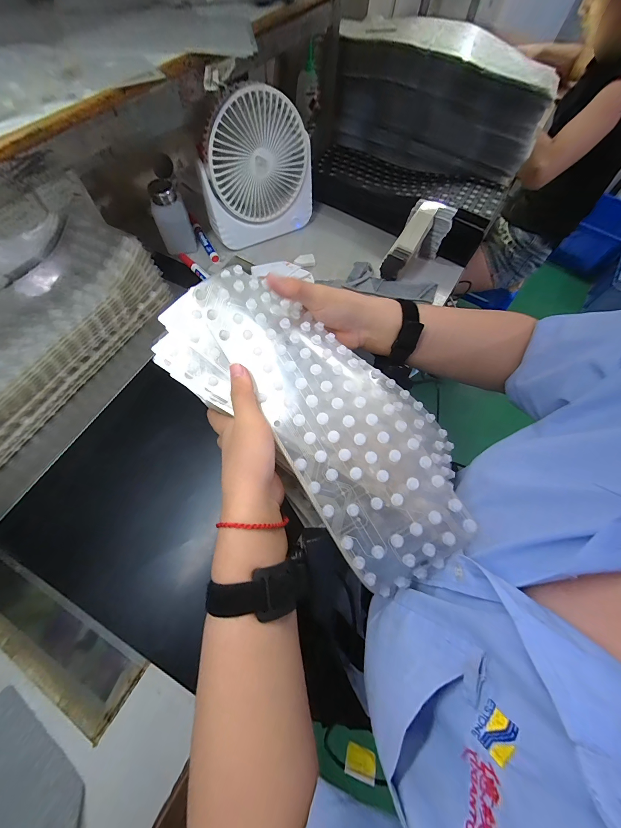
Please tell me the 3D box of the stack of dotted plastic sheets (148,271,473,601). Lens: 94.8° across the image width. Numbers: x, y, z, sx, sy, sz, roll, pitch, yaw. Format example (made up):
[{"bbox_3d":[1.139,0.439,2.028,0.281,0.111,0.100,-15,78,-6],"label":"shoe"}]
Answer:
[{"bbox_3d":[0.013,-0.008,0.279,0.332,0.052,0.162,45,70,5],"label":"stack of dotted plastic sheets"}]

